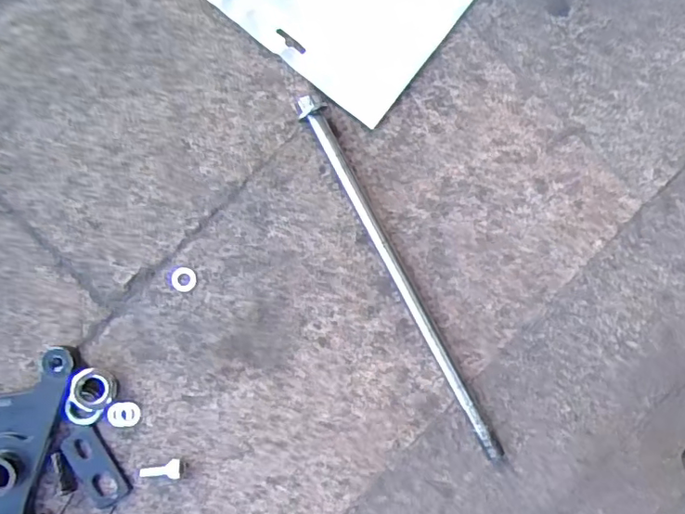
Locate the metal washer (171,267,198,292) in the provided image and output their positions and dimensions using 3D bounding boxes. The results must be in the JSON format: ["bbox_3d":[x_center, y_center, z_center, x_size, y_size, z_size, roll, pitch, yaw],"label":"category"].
[{"bbox_3d":[-0.104,0.015,0.379,0.016,0.004,0.016,3,94,-15],"label":"metal washer"}]

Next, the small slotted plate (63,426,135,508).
[{"bbox_3d":[-0.165,0.139,0.383,0.029,0.004,0.057,-27,97,3],"label":"small slotted plate"}]

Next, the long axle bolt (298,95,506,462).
[{"bbox_3d":[0.039,0.016,0.380,0.016,0.016,0.266,-28,90,-2],"label":"long axle bolt"}]

